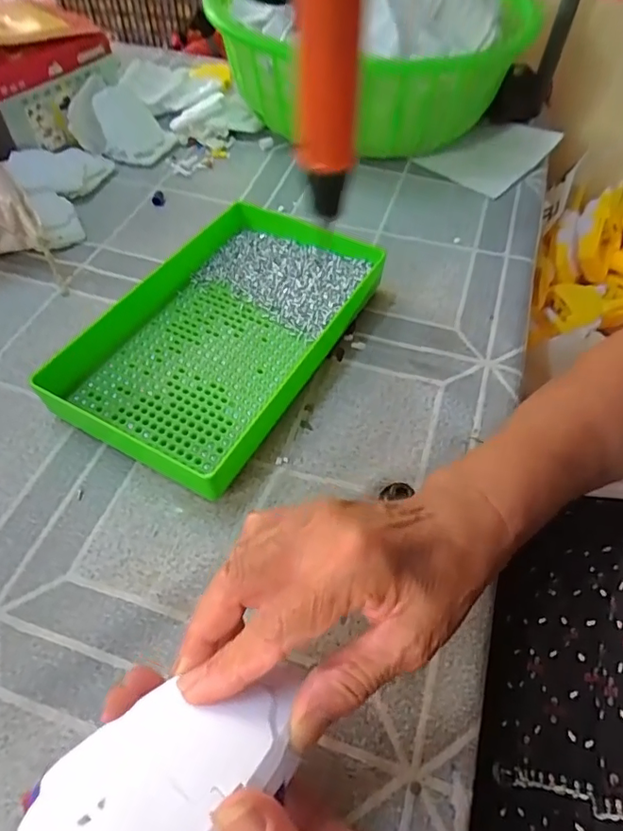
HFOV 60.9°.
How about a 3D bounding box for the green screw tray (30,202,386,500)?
[{"bbox_3d":[-0.067,-0.066,0.386,0.161,0.039,0.239,25,57,15],"label":"green screw tray"}]

